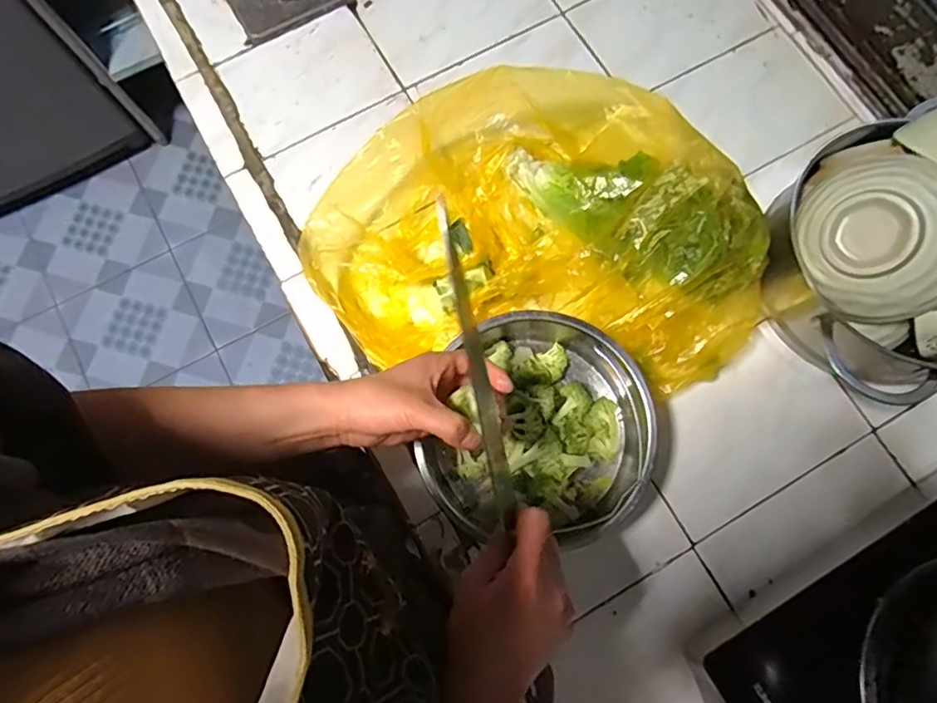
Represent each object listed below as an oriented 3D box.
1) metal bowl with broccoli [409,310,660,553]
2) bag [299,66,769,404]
[{"bbox_3d":[0.075,0.071,0.540,0.183,0.073,0.201,0,76,2],"label":"metal bowl with broccoli"},{"bbox_3d":[0.069,-0.139,0.570,0.423,0.120,0.297,10,77,4],"label":"bag"}]

